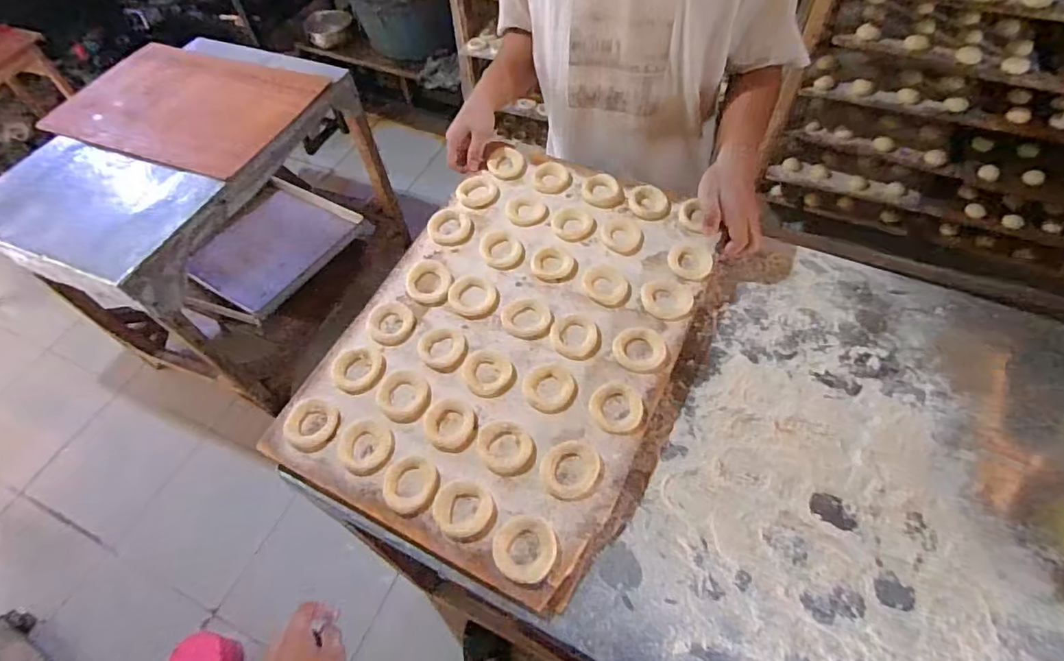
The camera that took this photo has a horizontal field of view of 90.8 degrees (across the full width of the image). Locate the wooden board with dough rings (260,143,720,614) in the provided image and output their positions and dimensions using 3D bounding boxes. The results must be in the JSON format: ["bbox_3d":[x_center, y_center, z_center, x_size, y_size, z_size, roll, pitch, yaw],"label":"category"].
[{"bbox_3d":[-0.018,-0.009,0.720,0.430,0.045,0.591,21,60,17],"label":"wooden board with dough rings"}]

